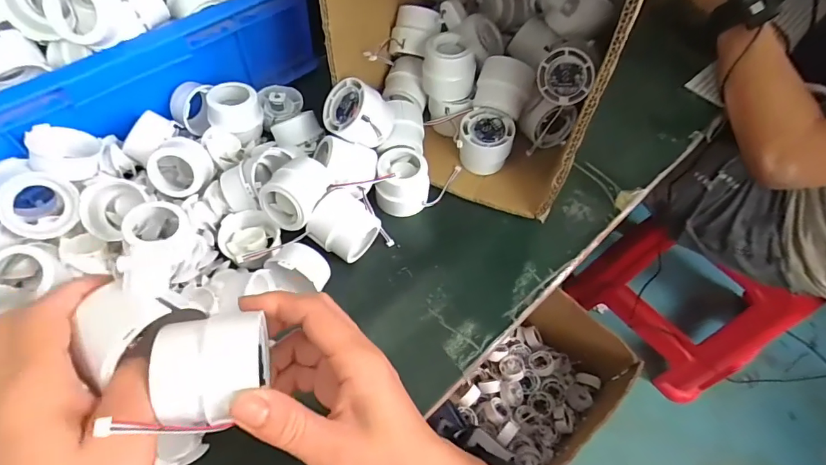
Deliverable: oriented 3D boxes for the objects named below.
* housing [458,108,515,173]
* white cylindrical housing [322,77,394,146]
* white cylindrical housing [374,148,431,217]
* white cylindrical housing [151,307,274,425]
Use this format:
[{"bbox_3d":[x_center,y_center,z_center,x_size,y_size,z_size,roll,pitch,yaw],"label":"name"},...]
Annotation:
[{"bbox_3d":[0.074,-0.093,0.463,0.052,0.046,0.048,2,58,-3],"label":"housing"},{"bbox_3d":[-0.049,-0.113,0.435,0.057,0.051,0.062,-31,63,28],"label":"white cylindrical housing"},{"bbox_3d":[-0.010,-0.052,0.448,0.052,0.043,0.061,5,58,-1],"label":"white cylindrical housing"},{"bbox_3d":[-0.096,0.070,0.222,0.049,0.039,0.047,2,58,-3],"label":"white cylindrical housing"}]

